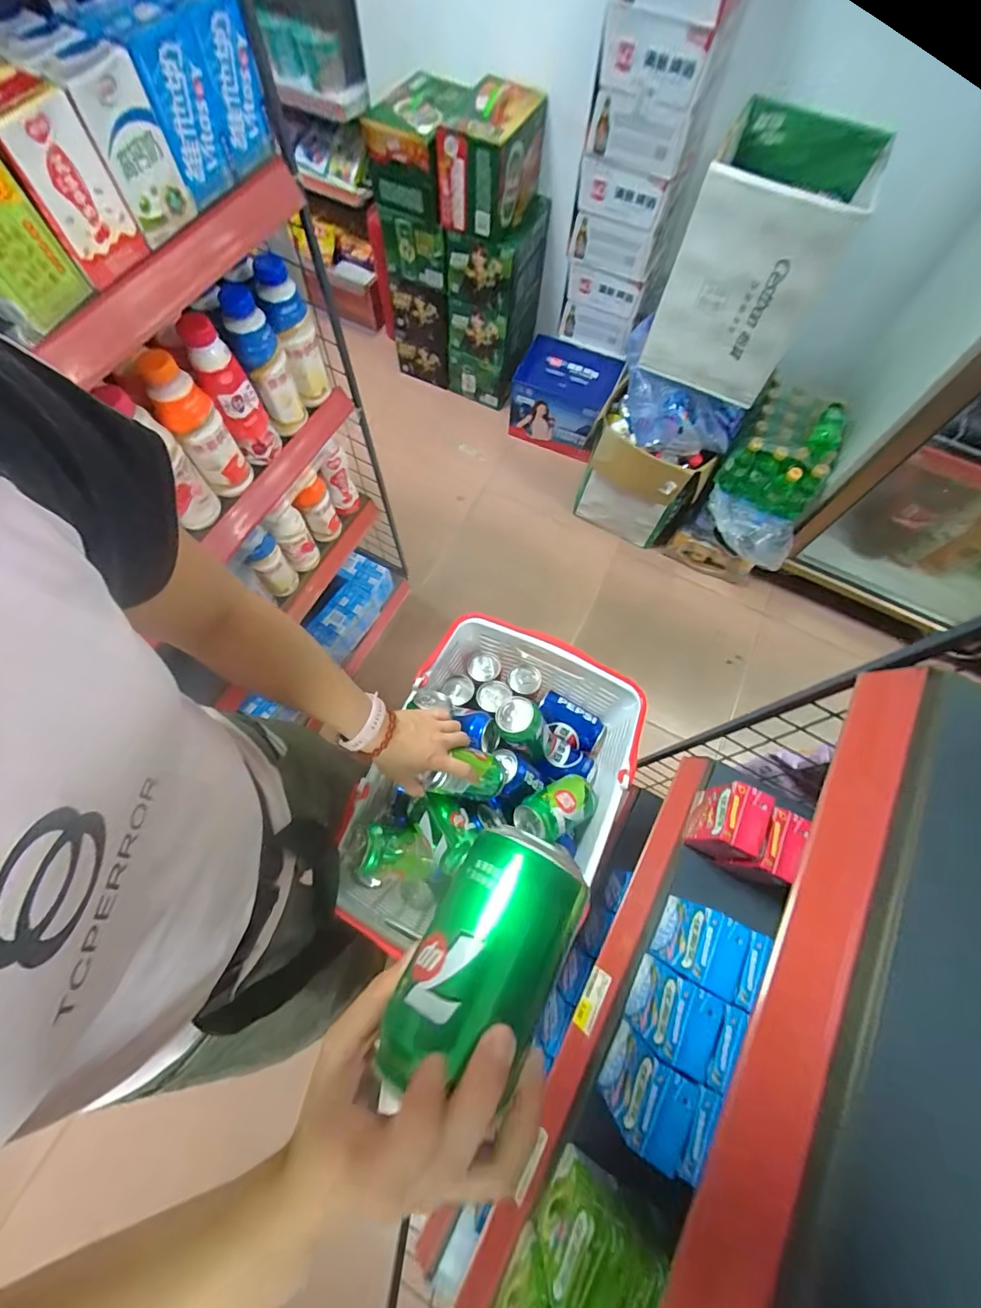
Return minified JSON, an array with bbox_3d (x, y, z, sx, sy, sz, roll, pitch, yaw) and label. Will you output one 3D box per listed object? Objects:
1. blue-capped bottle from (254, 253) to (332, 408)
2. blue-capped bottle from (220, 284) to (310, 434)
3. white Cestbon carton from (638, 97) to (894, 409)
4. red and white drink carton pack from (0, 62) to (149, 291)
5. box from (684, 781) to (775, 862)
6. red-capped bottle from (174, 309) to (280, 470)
[{"bbox_3d":[-0.294,-0.476,0.721,0.056,0.181,0.069,-16,71,-8],"label":"blue-capped bottle"},{"bbox_3d":[-0.324,-0.413,0.689,0.059,0.181,0.072,-21,72,-9],"label":"blue-capped bottle"},{"bbox_3d":[0.524,-0.783,0.960,0.258,0.358,0.319,27,71,8],"label":"white Cestbon carton"},{"bbox_3d":[-0.391,-0.408,0.401,0.115,0.113,0.071,28,71,8],"label":"red and white drink carton pack"},{"bbox_3d":[0.258,0.186,0.526,0.041,0.105,0.068,23,70,7],"label":"box"},{"bbox_3d":[-0.351,-0.355,0.658,0.055,0.185,0.055,-25,72,-11],"label":"red-capped bottle"}]

